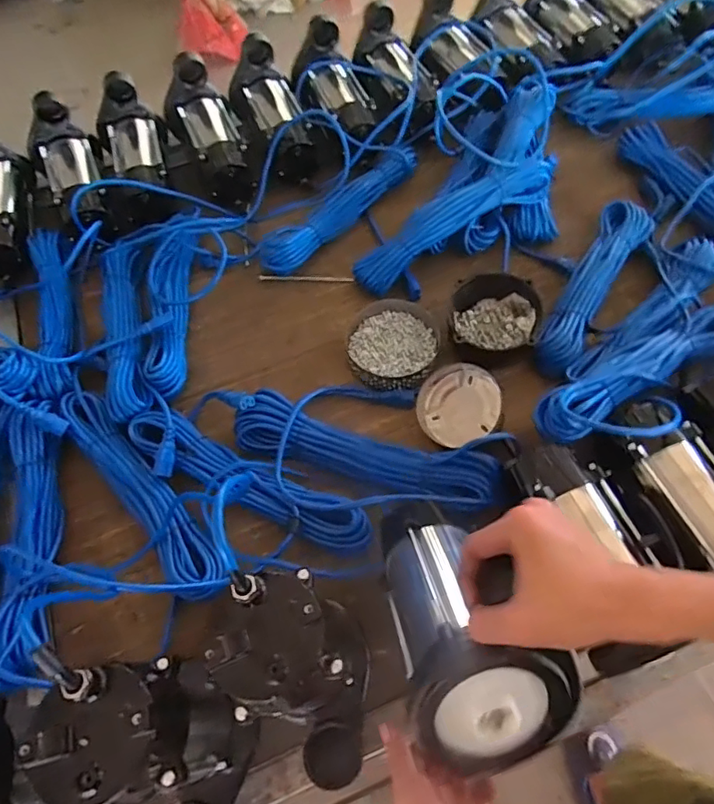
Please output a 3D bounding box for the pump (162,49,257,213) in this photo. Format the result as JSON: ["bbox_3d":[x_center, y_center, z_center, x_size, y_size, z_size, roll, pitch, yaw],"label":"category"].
[{"bbox_3d":[-0.261,-0.472,0.981,0.119,0.108,0.279,-22,78,-9],"label":"pump"}]

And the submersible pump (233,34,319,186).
[{"bbox_3d":[-0.152,-0.519,0.989,0.114,0.135,0.246,-20,61,-7],"label":"submersible pump"}]

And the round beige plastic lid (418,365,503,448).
[{"bbox_3d":[0.130,0.003,0.698,0.104,0.010,0.099,-4,76,15],"label":"round beige plastic lid"}]

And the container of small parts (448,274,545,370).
[{"bbox_3d":[0.193,-0.116,0.772,0.117,0.069,0.121,-2,60,3],"label":"container of small parts"}]

